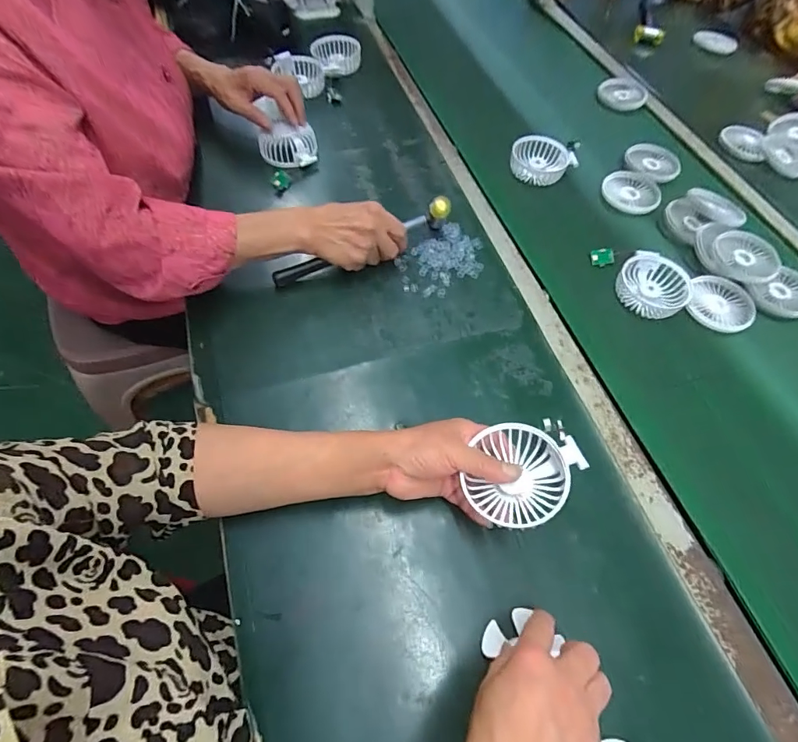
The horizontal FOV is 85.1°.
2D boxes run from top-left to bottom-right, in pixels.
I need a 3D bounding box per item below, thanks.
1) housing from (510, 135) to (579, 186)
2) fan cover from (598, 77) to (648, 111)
[{"bbox_3d":[0.233,-0.343,0.706,0.100,0.030,0.085,19,62,8],"label":"housing"},{"bbox_3d":[0.429,-0.532,0.835,0.089,0.025,0.089,23,62,10],"label":"fan cover"}]

